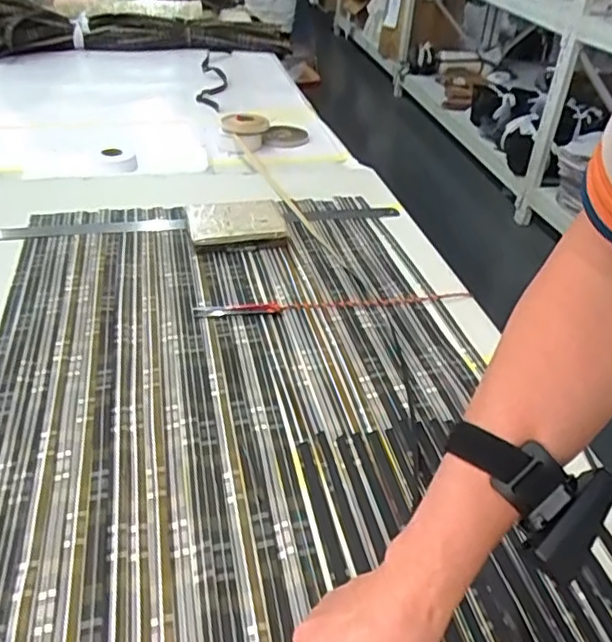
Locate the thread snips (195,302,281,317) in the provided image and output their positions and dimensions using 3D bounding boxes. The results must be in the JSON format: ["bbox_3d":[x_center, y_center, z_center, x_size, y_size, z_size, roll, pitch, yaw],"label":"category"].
[{"bbox_3d":[-0.087,-0.015,0.784,0.107,0.006,0.028,-4,36,-10],"label":"thread snips"}]

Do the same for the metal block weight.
[{"bbox_3d":[-0.105,-0.146,0.935,0.150,0.036,0.114,-12,38,-21],"label":"metal block weight"}]

